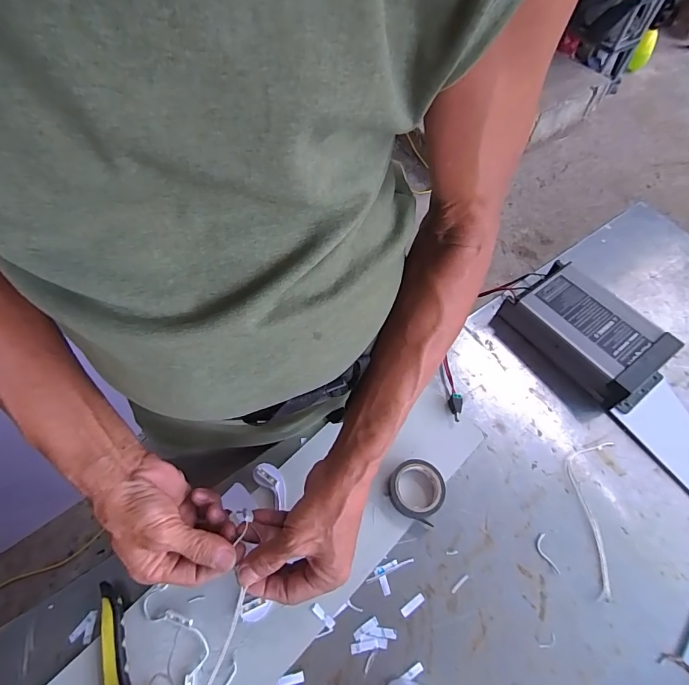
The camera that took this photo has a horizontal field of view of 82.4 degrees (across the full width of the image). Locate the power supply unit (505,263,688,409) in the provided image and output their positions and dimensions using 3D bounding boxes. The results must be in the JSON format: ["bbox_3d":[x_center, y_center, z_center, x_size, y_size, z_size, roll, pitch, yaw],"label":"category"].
[{"bbox_3d":[0.310,-0.012,0.498,0.110,0.054,0.188,-34,68,-18],"label":"power supply unit"}]

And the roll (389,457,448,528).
[{"bbox_3d":[0.076,0.156,0.420,0.058,0.023,0.055,1,62,-2],"label":"roll"}]

